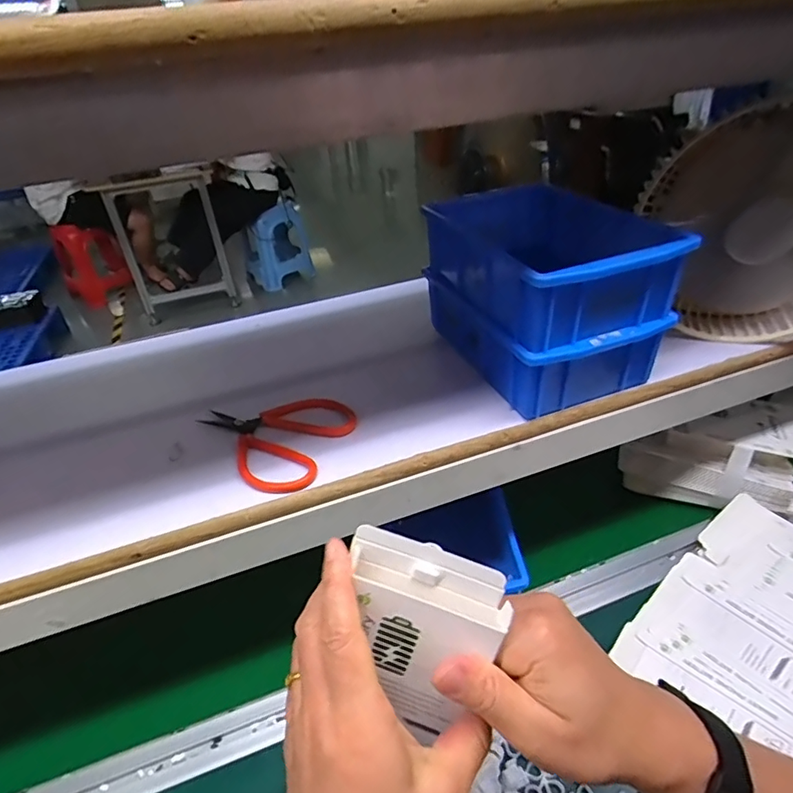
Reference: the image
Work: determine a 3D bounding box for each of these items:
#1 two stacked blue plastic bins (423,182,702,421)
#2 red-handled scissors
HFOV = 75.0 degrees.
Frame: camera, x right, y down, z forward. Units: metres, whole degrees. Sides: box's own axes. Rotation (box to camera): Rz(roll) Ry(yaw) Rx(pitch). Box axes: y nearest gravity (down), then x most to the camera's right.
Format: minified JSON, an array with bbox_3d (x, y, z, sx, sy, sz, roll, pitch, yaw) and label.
[{"bbox_3d":[0.126,-0.094,0.452,0.141,0.120,0.207,-16,36,-15],"label":"two stacked blue plastic bins"},{"bbox_3d":[-0.101,0.032,0.409,0.116,0.015,0.098,12,39,23],"label":"red-handled scissors"}]

